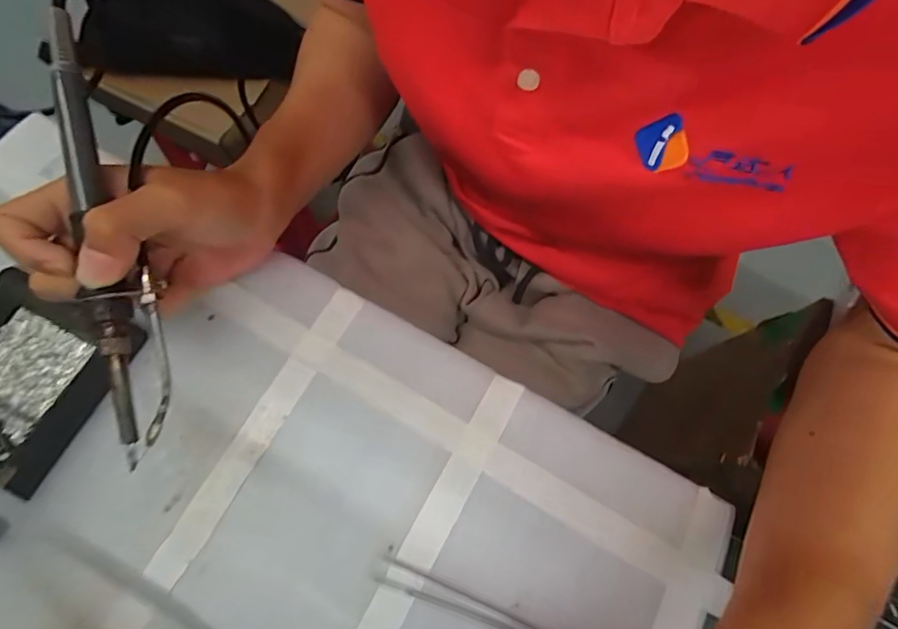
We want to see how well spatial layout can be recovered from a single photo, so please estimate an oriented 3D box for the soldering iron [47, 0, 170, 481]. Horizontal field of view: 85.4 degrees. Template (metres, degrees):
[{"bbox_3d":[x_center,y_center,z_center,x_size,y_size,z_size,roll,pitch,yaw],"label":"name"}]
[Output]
[{"bbox_3d":[-0.160,-0.036,0.226,0.024,0.022,0.207,-12,91,-2],"label":"soldering iron"}]

